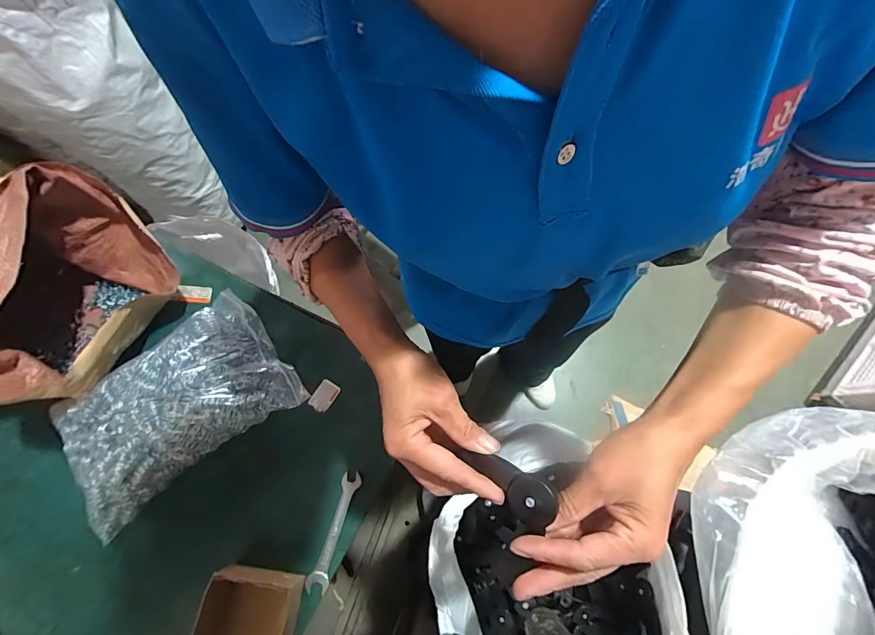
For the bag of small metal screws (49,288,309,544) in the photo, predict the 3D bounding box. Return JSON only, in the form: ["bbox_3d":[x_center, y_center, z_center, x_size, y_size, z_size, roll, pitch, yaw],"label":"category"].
[{"bbox_3d":[-0.317,0.098,0.458,0.250,0.083,0.175,-35,75,-9],"label":"bag of small metal screws"}]

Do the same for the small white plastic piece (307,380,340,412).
[{"bbox_3d":[-0.157,0.109,0.532,0.028,0.004,0.042,35,61,-4],"label":"small white plastic piece"}]

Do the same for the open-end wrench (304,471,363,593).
[{"bbox_3d":[-0.127,0.263,0.475,0.025,0.006,0.135,20,72,-10],"label":"open-end wrench"}]

